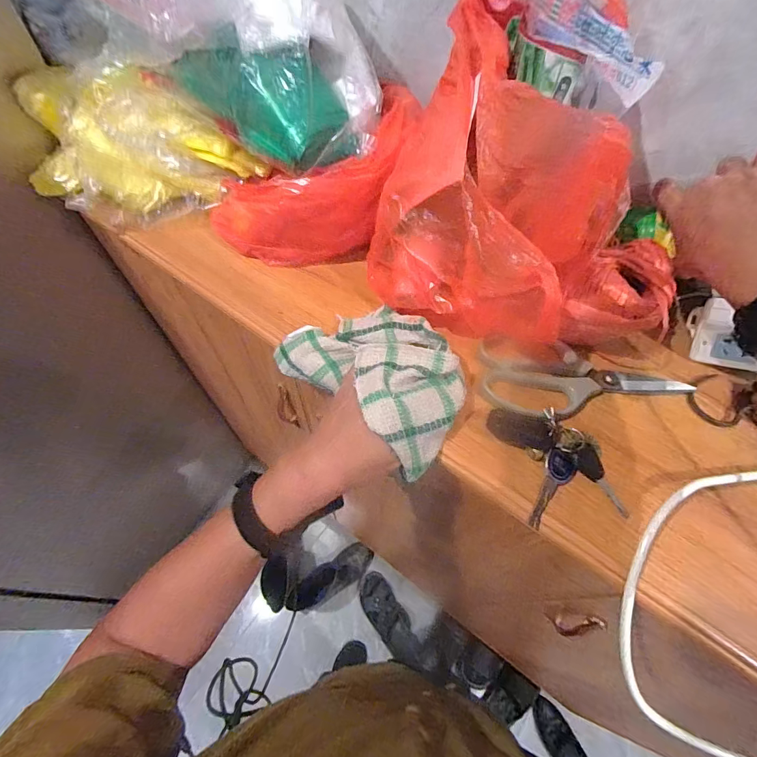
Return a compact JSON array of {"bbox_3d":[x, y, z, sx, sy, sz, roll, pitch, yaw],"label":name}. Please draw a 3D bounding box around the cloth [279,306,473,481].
[{"bbox_3d":[0.004,-0.012,0.379,0.180,0.062,0.114,41,66,19],"label":"cloth"}]

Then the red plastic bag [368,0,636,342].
[{"bbox_3d":[0.105,-0.180,0.346,0.167,0.214,0.224,23,61,10],"label":"red plastic bag"}]

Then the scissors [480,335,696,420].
[{"bbox_3d":[0.196,0.006,0.379,0.192,0.010,0.086,10,60,2],"label":"scissors"}]

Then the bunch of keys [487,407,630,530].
[{"bbox_3d":[0.152,0.067,0.344,0.085,0.015,0.101,-11,61,-9],"label":"bunch of keys"}]

